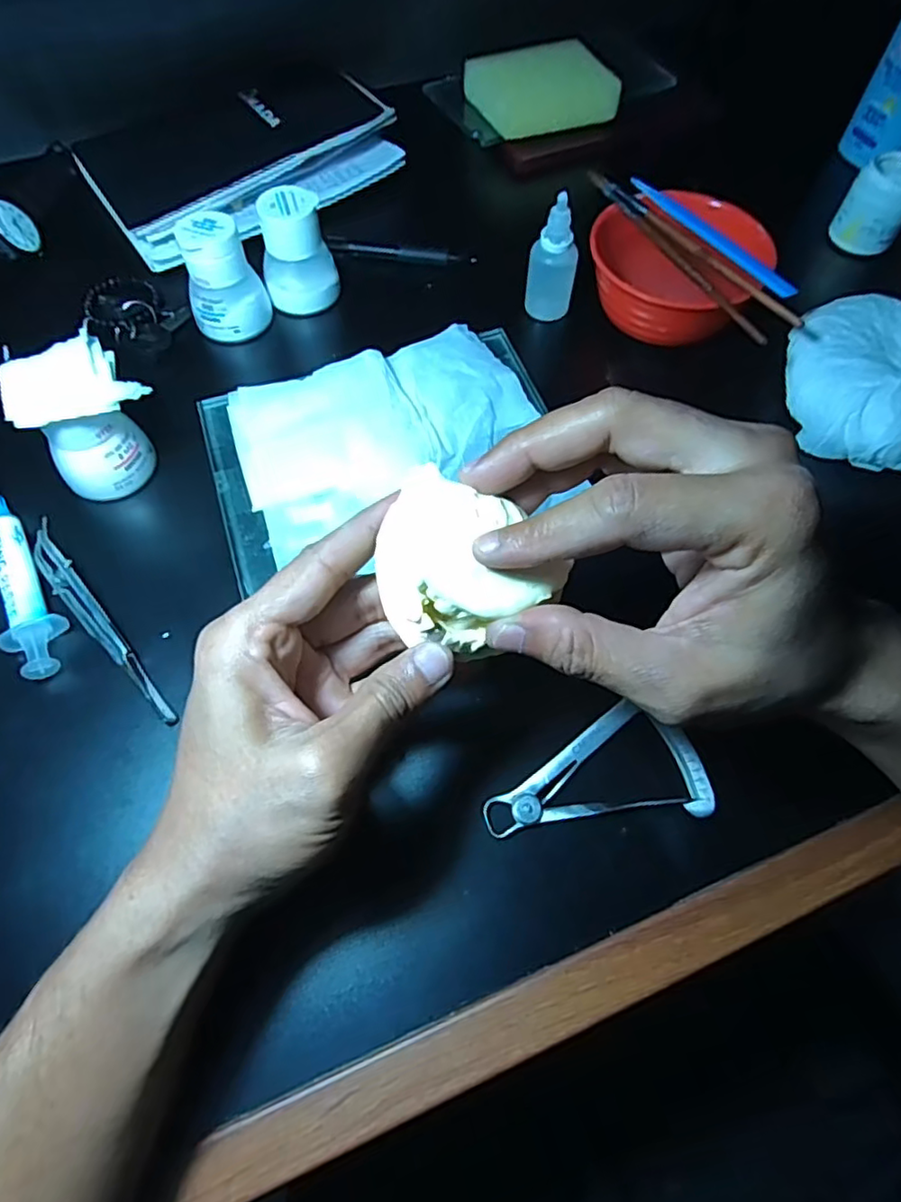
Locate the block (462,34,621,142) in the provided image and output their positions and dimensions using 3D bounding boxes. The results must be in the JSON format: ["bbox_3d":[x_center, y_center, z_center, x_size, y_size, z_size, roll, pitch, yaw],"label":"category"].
[{"bbox_3d":[0.077,-0.422,0.515,0.108,0.027,0.083,-15,65,-9],"label":"block"}]

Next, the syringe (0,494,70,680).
[{"bbox_3d":[-0.224,-0.011,0.322,0.025,0.014,0.115,-29,68,-15],"label":"syringe"}]

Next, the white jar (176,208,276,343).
[{"bbox_3d":[-0.145,-0.205,0.401,0.050,0.064,0.040,-19,66,-11],"label":"white jar"}]

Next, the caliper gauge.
[{"bbox_3d":[0.066,0.075,0.288,0.102,0.006,0.052,-5,67,-2],"label":"caliper gauge"}]

